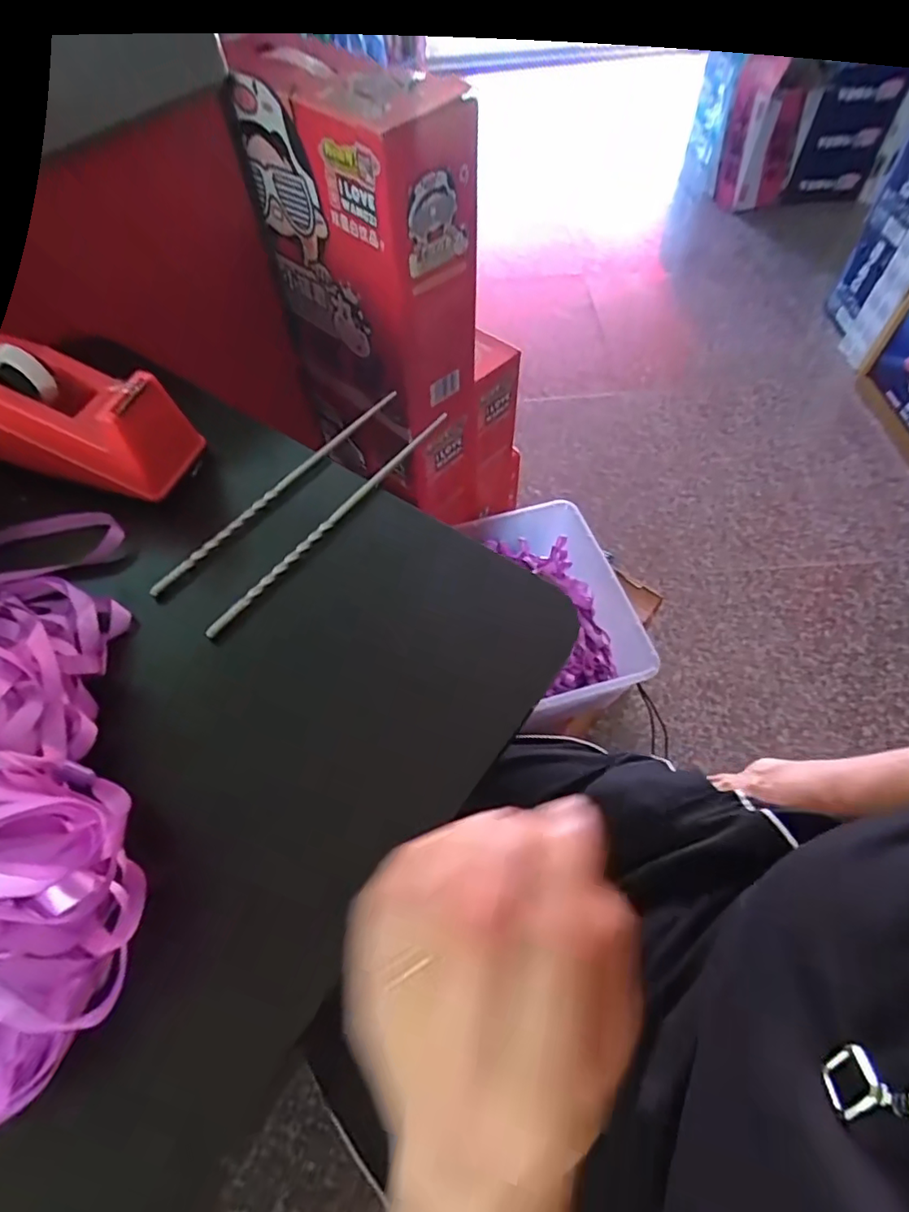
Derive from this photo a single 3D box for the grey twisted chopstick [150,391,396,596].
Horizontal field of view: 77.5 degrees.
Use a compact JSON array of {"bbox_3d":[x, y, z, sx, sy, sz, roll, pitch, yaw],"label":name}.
[{"bbox_3d":[-0.116,-0.079,0.379,0.009,0.011,0.207,35,64,21],"label":"grey twisted chopstick"}]

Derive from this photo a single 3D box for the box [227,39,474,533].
[{"bbox_3d":[-0.093,-0.312,0.640,0.229,0.425,0.108,36,65,22],"label":"box"}]

